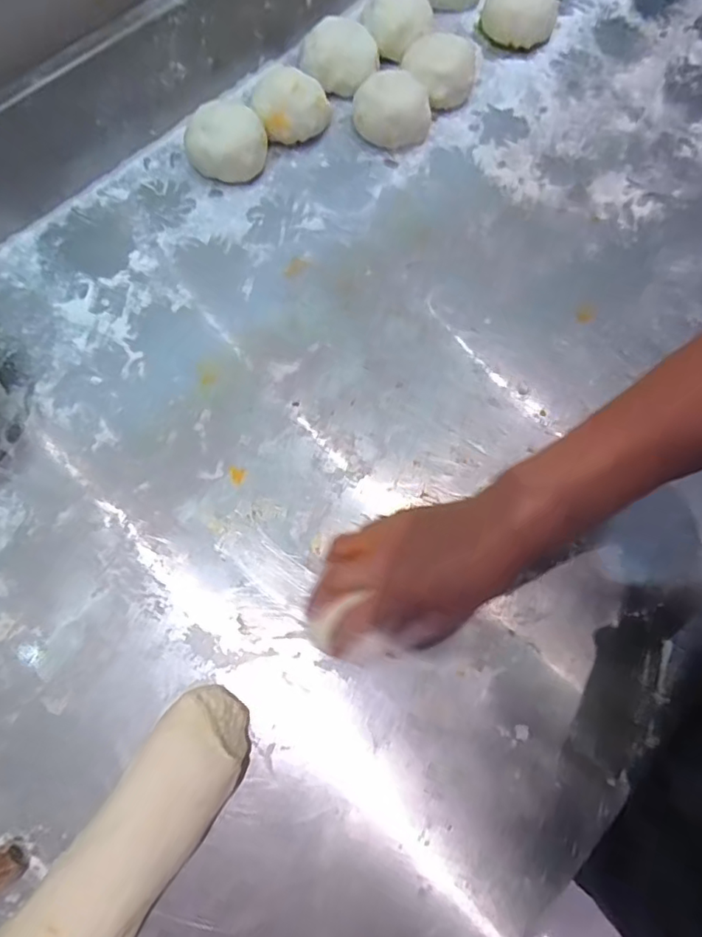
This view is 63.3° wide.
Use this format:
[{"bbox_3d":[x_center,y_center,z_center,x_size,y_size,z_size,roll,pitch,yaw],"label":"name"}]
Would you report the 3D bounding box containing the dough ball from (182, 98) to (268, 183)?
[{"bbox_3d":[-0.111,-0.305,0.531,0.068,0.045,0.068,25,75,6],"label":"dough ball"}]

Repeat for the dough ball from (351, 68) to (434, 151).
[{"bbox_3d":[0.038,-0.344,0.550,0.069,0.040,0.067,0,74,-1],"label":"dough ball"}]

